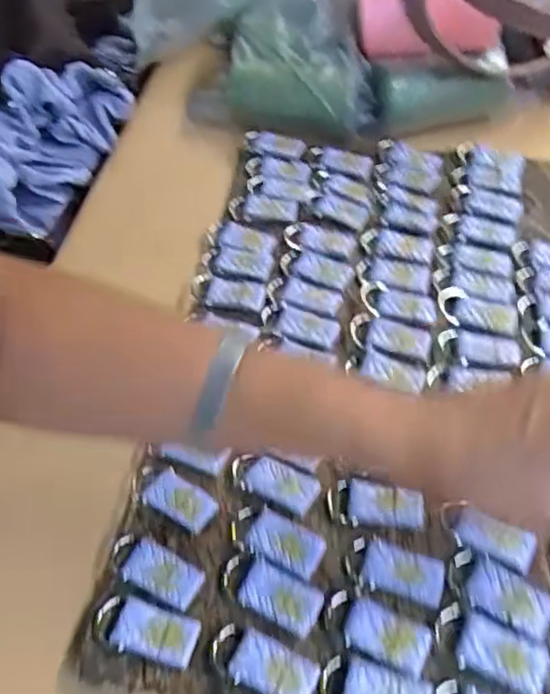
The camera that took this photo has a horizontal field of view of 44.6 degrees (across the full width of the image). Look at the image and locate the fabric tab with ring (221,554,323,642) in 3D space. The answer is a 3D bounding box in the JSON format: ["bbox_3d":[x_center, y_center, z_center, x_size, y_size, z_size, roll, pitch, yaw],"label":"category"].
[{"bbox_3d":[-0.002,0.116,0.319,0.048,0.004,0.023,24,57,20],"label":"fabric tab with ring"}]

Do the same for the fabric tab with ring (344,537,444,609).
[{"bbox_3d":[0.057,0.107,0.321,0.045,0.004,0.027,13,54,13],"label":"fabric tab with ring"}]

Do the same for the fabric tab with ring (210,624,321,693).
[{"bbox_3d":[-0.005,0.141,0.298,0.048,0.005,0.023,21,56,18],"label":"fabric tab with ring"}]

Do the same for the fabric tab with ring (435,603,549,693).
[{"bbox_3d":[0.096,0.134,0.297,0.048,0.004,0.025,20,56,18],"label":"fabric tab with ring"}]

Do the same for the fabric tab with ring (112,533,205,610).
[{"bbox_3d":[-0.059,0.108,0.327,0.047,0.004,0.022,20,56,18],"label":"fabric tab with ring"}]

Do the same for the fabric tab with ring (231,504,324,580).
[{"bbox_3d":[0.000,0.095,0.334,0.048,0.004,0.025,22,57,19],"label":"fabric tab with ring"}]

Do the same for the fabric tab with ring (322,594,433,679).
[{"bbox_3d":[0.046,0.130,0.306,0.048,0.004,0.024,19,56,17],"label":"fabric tab with ring"}]

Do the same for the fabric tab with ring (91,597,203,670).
[{"bbox_3d":[-0.059,0.129,0.308,0.046,0.008,0.023,10,54,11],"label":"fabric tab with ring"}]

